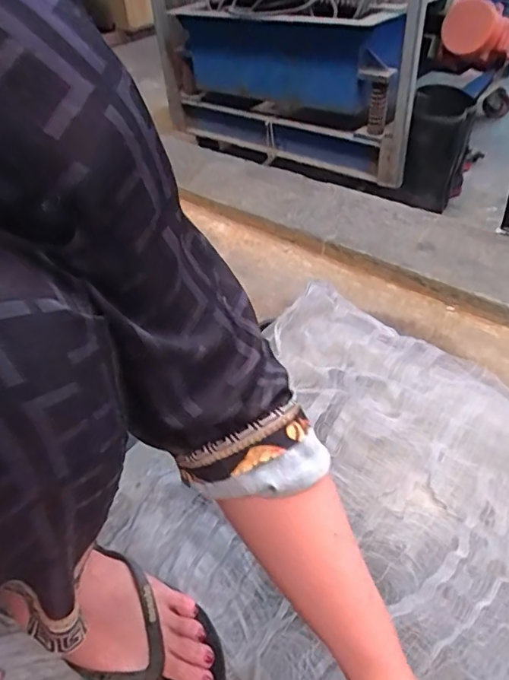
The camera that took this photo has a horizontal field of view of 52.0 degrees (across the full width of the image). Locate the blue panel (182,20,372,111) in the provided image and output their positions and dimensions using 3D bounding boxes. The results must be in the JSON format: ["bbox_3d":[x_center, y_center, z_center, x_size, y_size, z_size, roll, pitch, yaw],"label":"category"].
[{"bbox_3d":[0.035,-0.760,1.424,0.578,0.187,0.056,26,50,29],"label":"blue panel"}]

